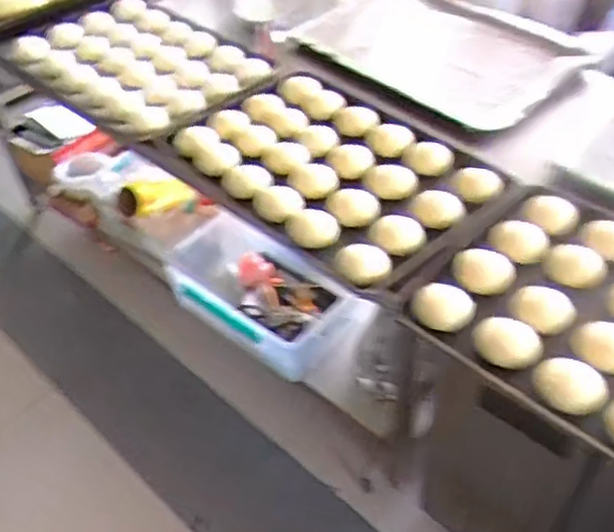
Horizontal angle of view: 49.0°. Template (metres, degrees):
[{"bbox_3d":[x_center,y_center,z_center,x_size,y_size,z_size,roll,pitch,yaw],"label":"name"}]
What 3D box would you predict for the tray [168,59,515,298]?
[{"bbox_3d":[0.024,-0.210,1.278,0.388,0.074,0.649,-32,52,-27],"label":"tray"}]

